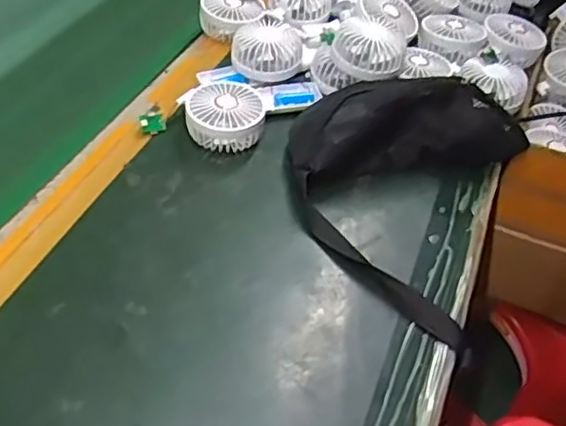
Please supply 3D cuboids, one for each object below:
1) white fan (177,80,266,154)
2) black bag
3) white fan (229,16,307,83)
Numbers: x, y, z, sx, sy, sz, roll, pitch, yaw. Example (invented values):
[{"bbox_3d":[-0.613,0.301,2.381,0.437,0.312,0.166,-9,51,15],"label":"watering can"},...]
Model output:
[{"bbox_3d":[-0.065,-0.112,0.704,0.086,0.040,0.083,-8,67,-8],"label":"white fan"},{"bbox_3d":[0.116,-0.047,0.648,0.241,0.086,0.296,22,49,15],"label":"black bag"},{"bbox_3d":[-0.016,-0.204,0.775,0.083,0.062,0.084,2,45,-2],"label":"white fan"}]

